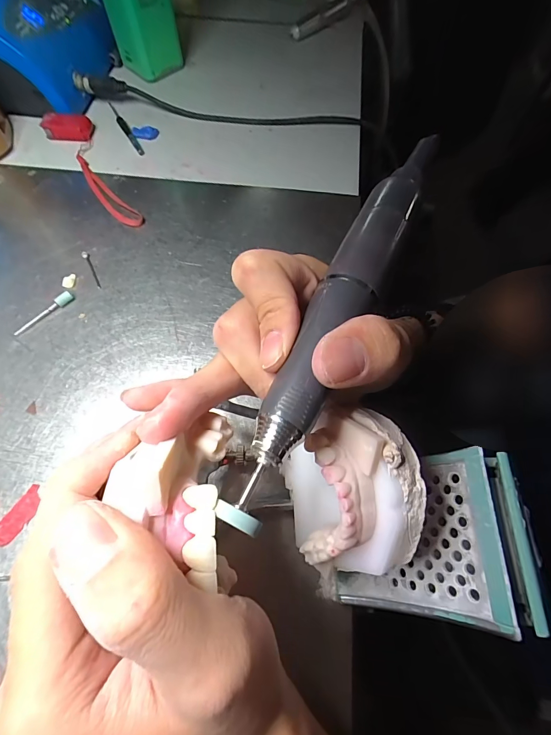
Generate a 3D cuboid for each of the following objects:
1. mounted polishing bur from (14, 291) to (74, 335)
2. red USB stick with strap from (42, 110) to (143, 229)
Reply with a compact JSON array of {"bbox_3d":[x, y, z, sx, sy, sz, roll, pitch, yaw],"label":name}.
[{"bbox_3d":[-0.176,-0.041,0.265,0.049,0.008,0.007,-41,73,-18],"label":"mounted polishing bur"},{"bbox_3d":[-0.172,-0.187,0.325,0.042,0.015,0.168,-28,69,-13],"label":"red USB stick with strap"}]

